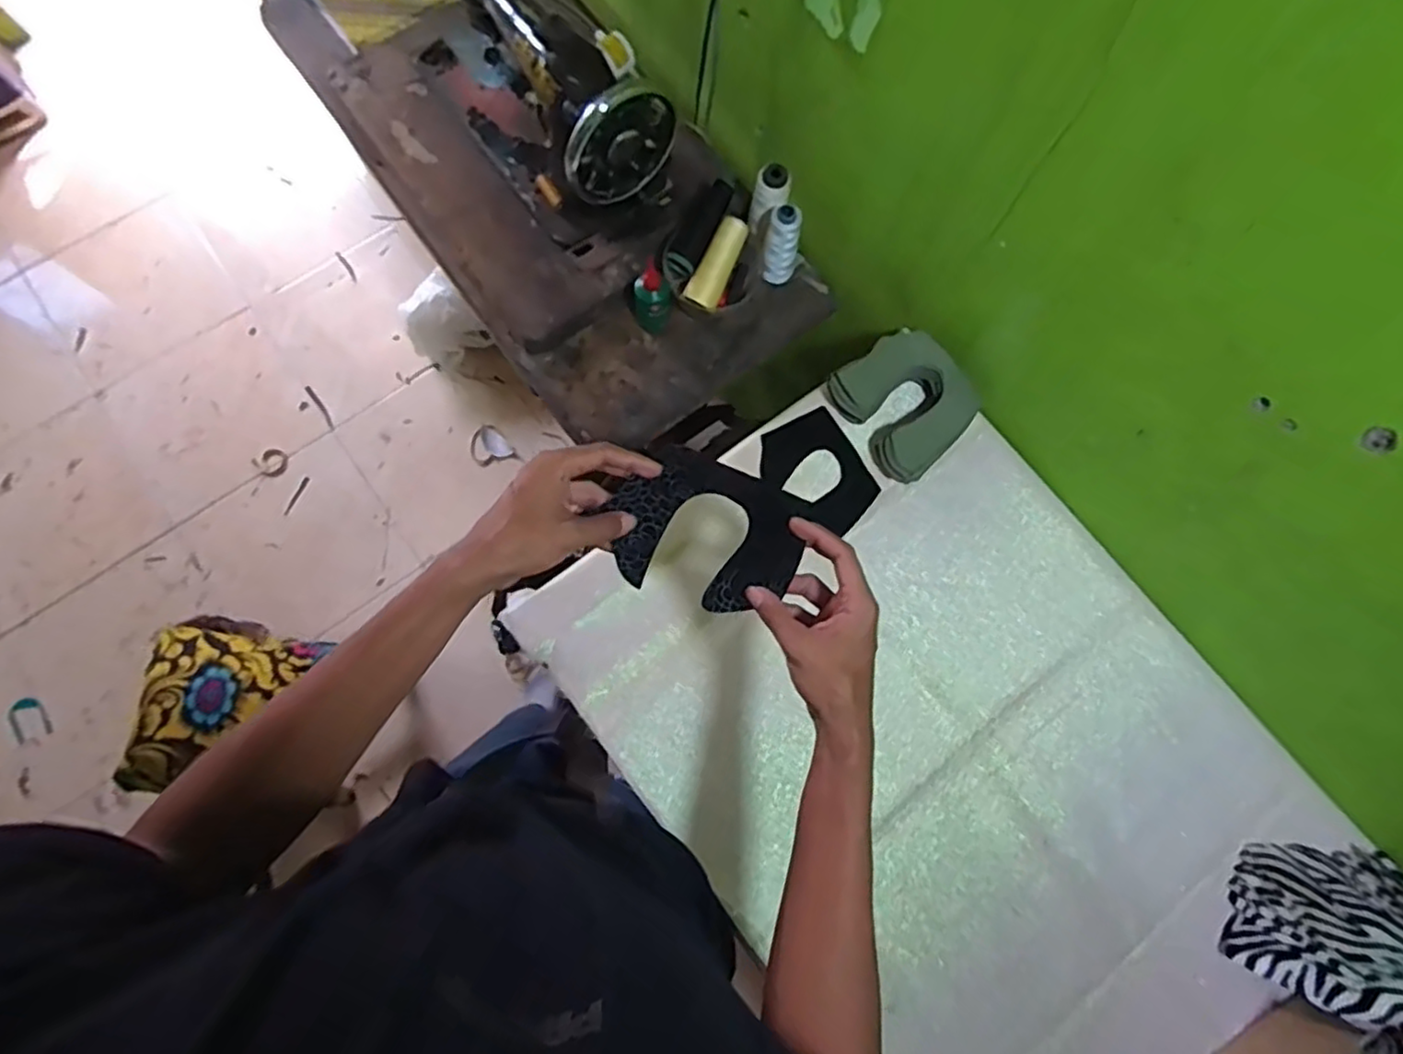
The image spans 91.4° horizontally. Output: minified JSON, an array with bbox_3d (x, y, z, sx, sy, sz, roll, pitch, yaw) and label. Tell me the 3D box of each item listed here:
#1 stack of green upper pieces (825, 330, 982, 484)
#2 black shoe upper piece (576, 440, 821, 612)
[{"bbox_3d":[0.245,-0.147,0.825,0.137,0.072,0.148,-39,79,-10],"label":"stack of green upper pieces"},{"bbox_3d":[0.002,0.003,0.531,0.151,0.028,0.105,18,76,4],"label":"black shoe upper piece"}]

